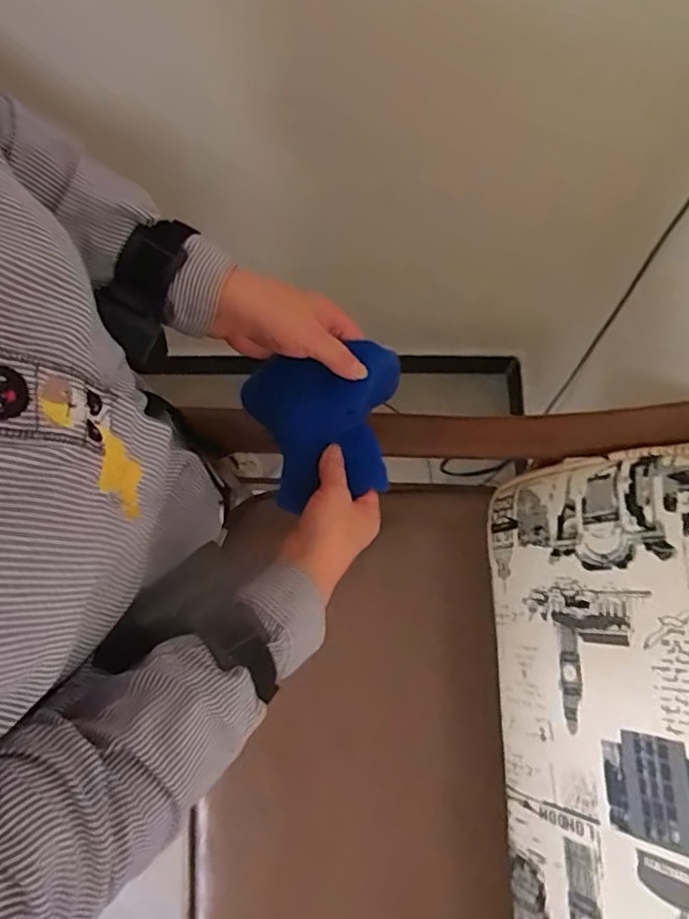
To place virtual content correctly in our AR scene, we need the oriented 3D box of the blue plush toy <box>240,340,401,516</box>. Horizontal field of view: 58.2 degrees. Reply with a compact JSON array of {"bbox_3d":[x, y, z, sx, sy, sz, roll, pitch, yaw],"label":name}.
[{"bbox_3d":[-0.022,-0.024,0.498,0.121,0.095,0.104,-3,77,-1],"label":"blue plush toy"}]

